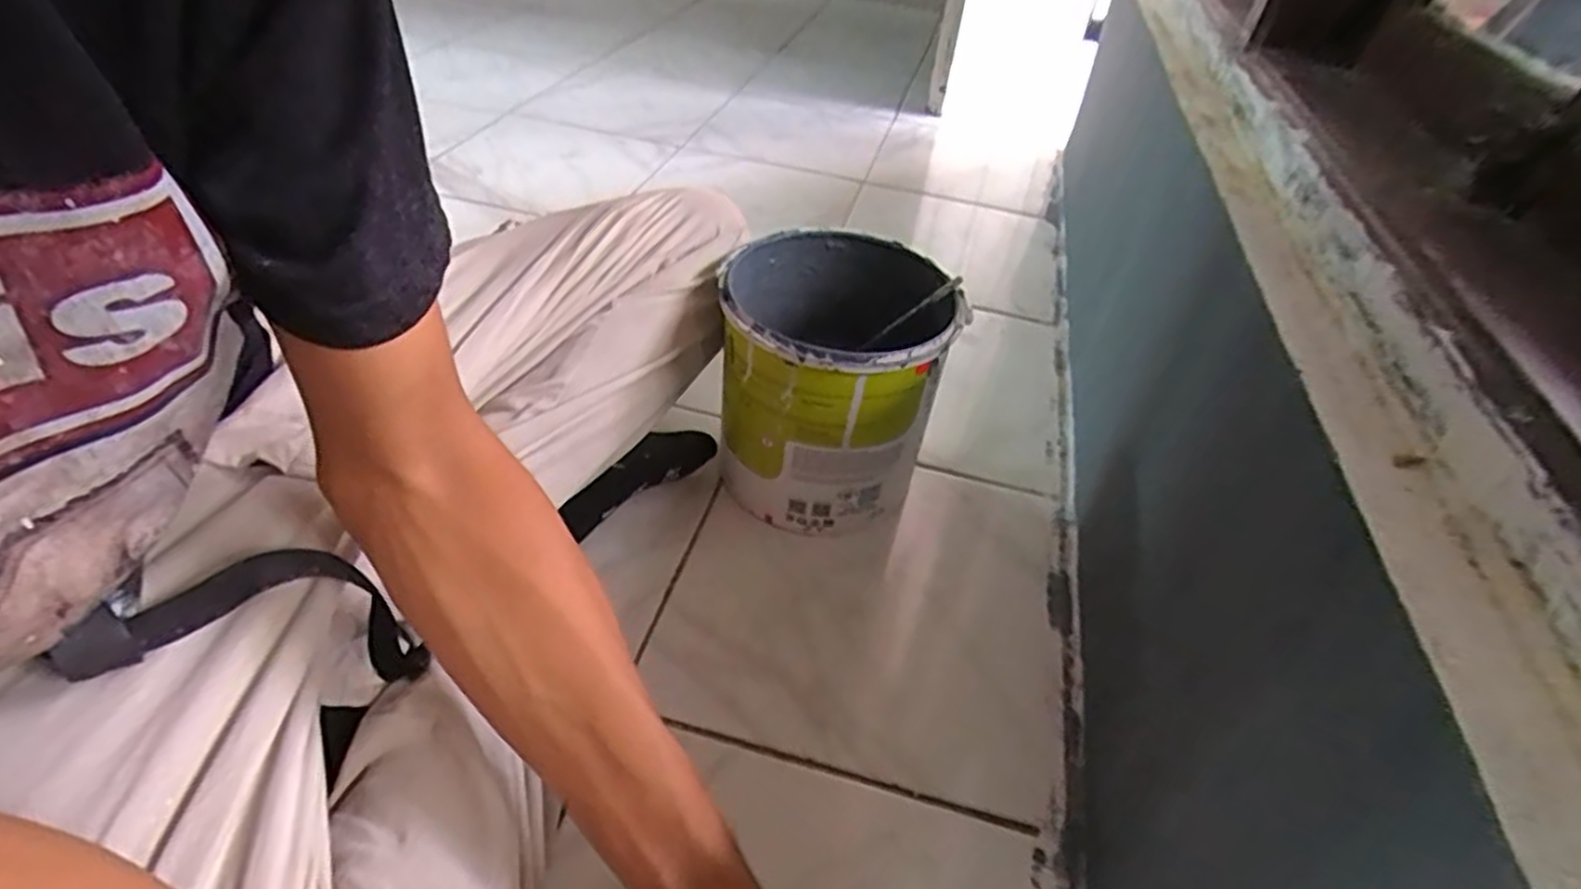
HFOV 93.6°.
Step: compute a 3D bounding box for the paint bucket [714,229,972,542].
[{"bbox_3d":[0.031,-0.047,0.619,0.173,0.190,0.178,3,41,-2],"label":"paint bucket"}]

